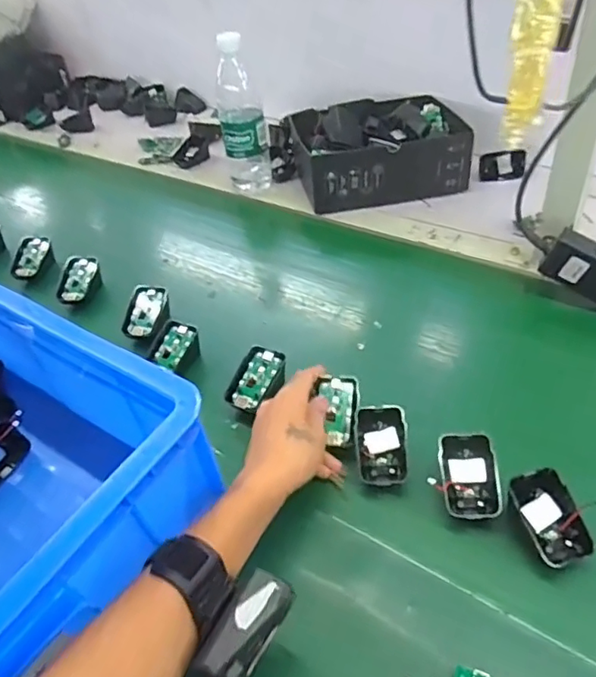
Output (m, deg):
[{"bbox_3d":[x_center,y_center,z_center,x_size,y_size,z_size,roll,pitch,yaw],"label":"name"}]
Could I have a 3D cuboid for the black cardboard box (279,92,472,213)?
[{"bbox_3d":[0.126,-0.289,0.871,0.238,0.101,0.176,-9,42,-1],"label":"black cardboard box"}]

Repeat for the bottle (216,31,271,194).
[{"bbox_3d":[-0.085,-0.336,0.853,0.068,0.218,0.069,-10,42,-2],"label":"bottle"}]

